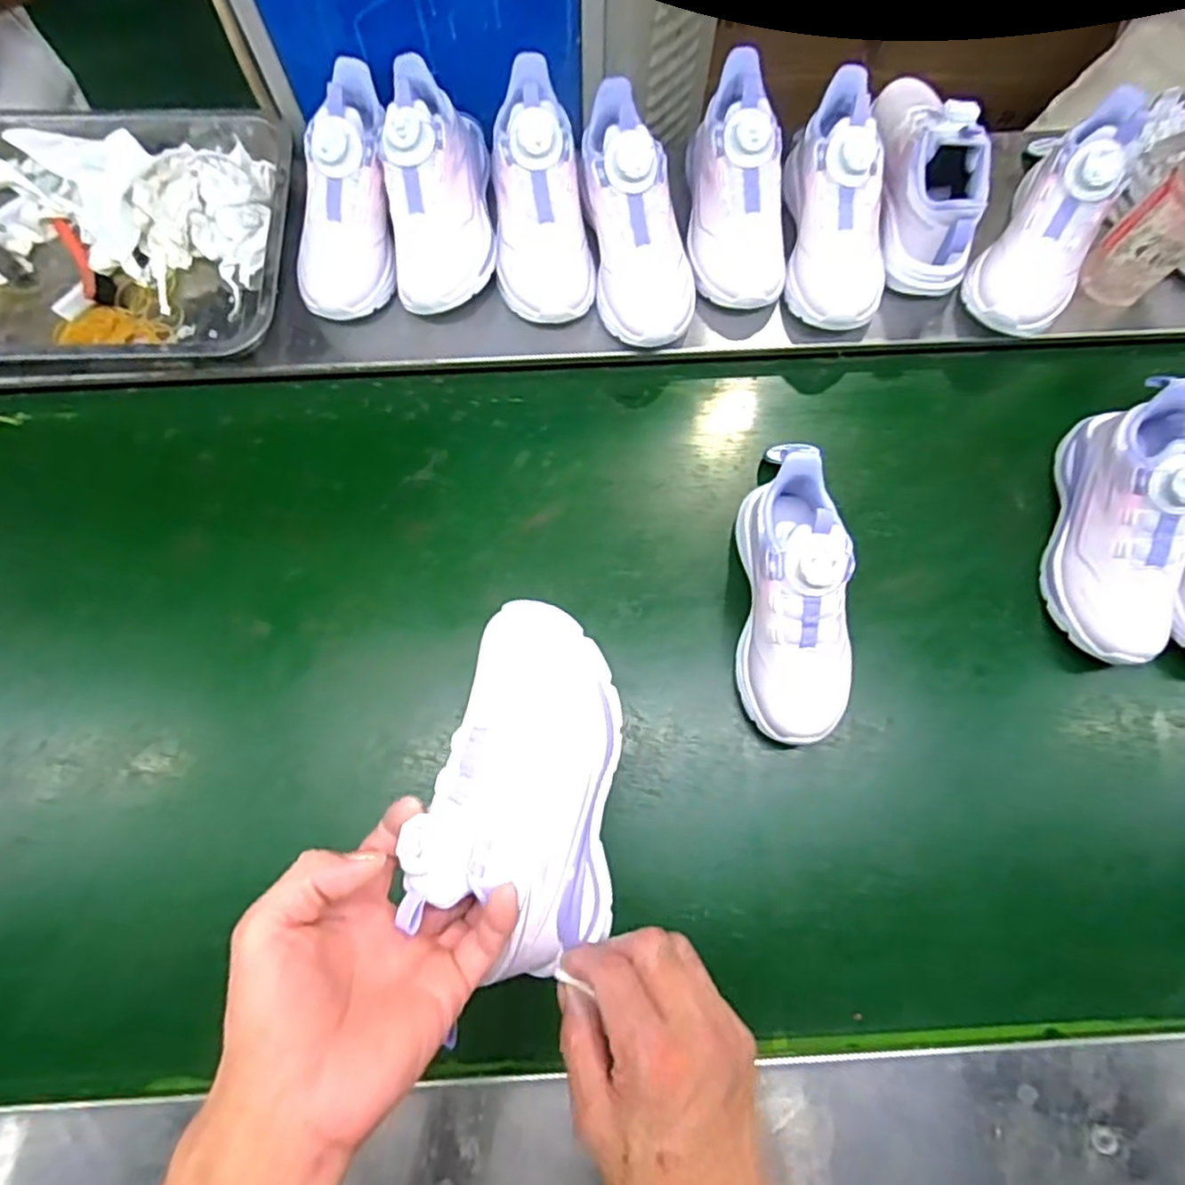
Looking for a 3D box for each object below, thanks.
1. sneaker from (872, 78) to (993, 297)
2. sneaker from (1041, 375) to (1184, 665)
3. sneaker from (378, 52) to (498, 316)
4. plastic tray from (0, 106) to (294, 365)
[{"bbox_3d":[0.294,-0.366,0.597,0.074,0.087,0.192,-7,90,-2],"label":"sneaker"},{"bbox_3d":[0.442,-0.058,0.571,0.083,0.108,0.225,11,89,2],"label":"sneaker"},{"bbox_3d":[-0.133,-0.348,0.604,0.088,0.091,0.207,-1,95,-1],"label":"sneaker"},{"bbox_3d":[-0.452,-0.314,0.640,0.364,0.088,0.261,-4,75,-2],"label":"plastic tray"}]

